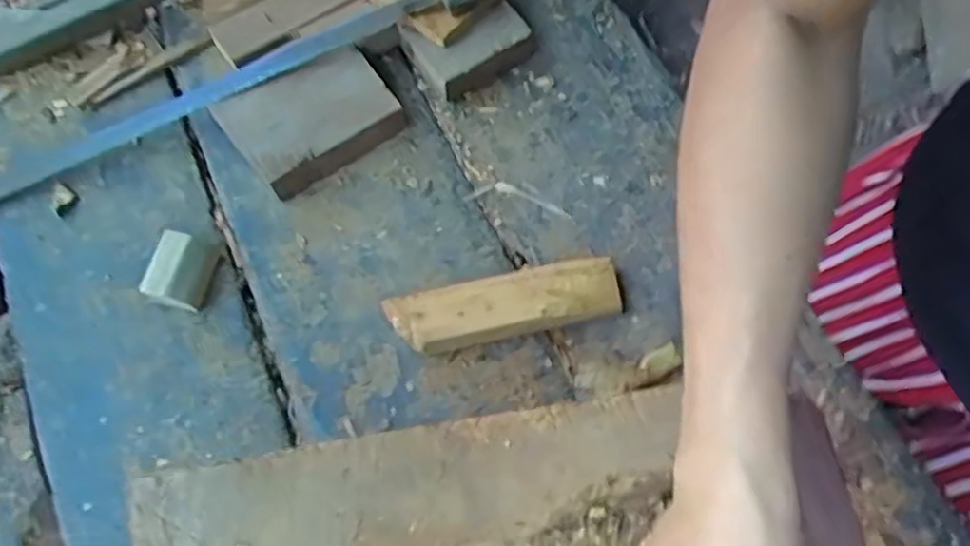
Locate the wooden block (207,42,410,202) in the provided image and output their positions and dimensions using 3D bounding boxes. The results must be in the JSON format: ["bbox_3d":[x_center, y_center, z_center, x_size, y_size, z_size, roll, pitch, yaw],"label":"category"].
[{"bbox_3d":[-0.161,-0.146,0.673,0.146,0.048,0.108,-32,71,-12],"label":"wooden block"}]

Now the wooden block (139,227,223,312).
[{"bbox_3d":[-0.263,-0.003,0.625,0.042,0.044,0.062,12,68,6],"label":"wooden block"}]

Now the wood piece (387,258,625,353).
[{"bbox_3d":[0.019,0.028,0.605,0.192,0.045,0.050,-13,68,-5],"label":"wood piece"}]

